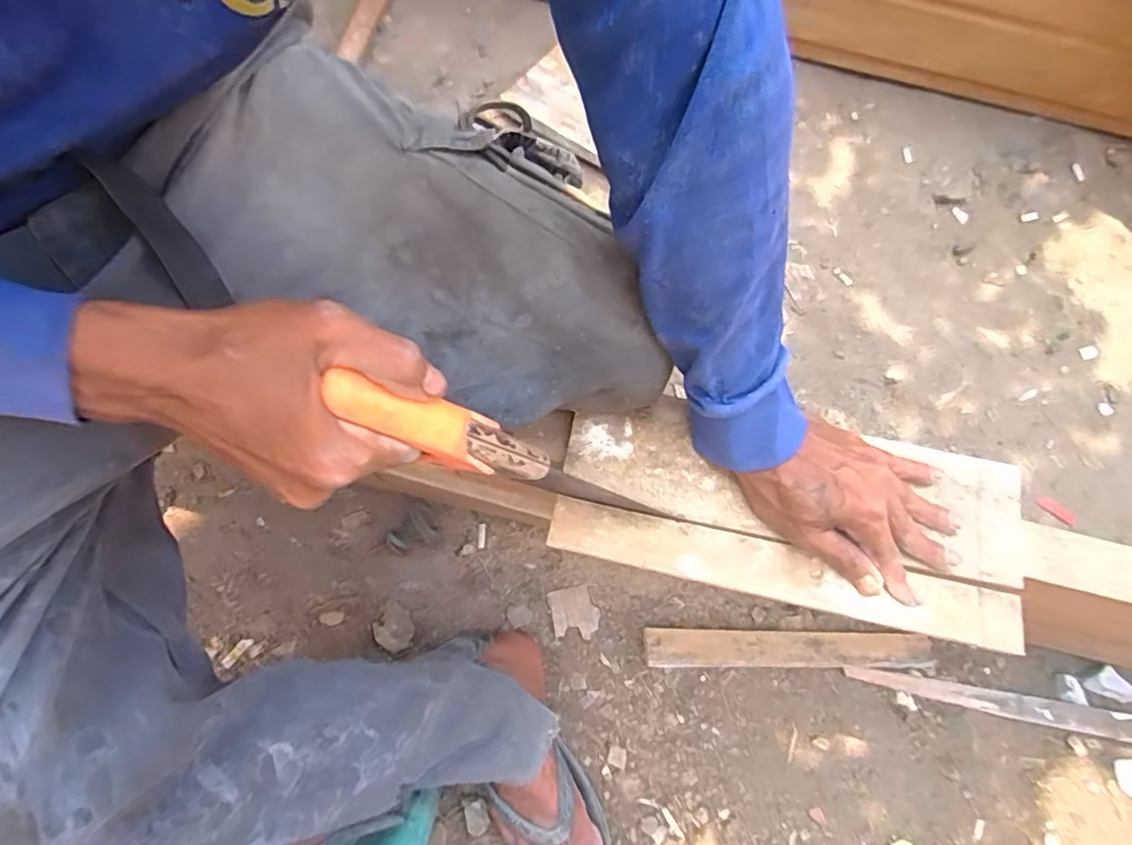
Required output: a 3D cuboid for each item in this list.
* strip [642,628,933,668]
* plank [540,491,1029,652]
[{"bbox_3d":[0.260,0.263,0.715,0.343,0.012,0.041,2,62,-6],"label":"strip"},{"bbox_3d":[0.156,0.108,0.441,0.337,0.012,0.041,13,71,1],"label":"plank"}]

